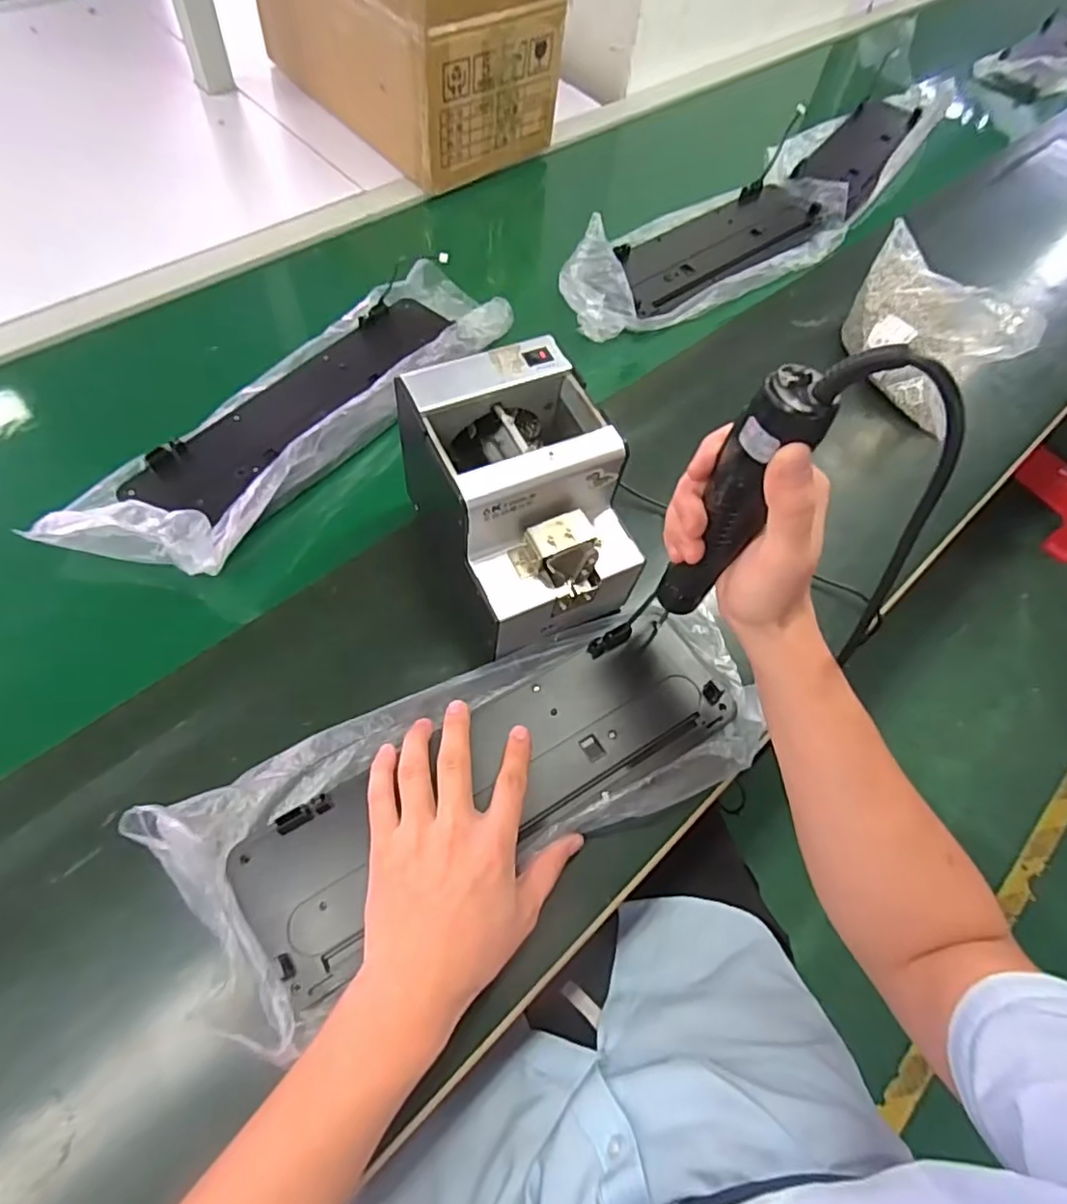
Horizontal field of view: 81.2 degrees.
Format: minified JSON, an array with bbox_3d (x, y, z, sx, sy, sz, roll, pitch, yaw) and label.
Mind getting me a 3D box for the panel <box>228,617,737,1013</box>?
[{"bbox_3d":[-0.017,0.124,0.441,0.361,0.023,0.109,-25,65,-18],"label":"panel"}]

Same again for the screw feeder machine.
[{"bbox_3d":[-0.007,-0.083,0.481,0.135,0.134,0.173,-22,64,-20],"label":"screw feeder machine"}]

